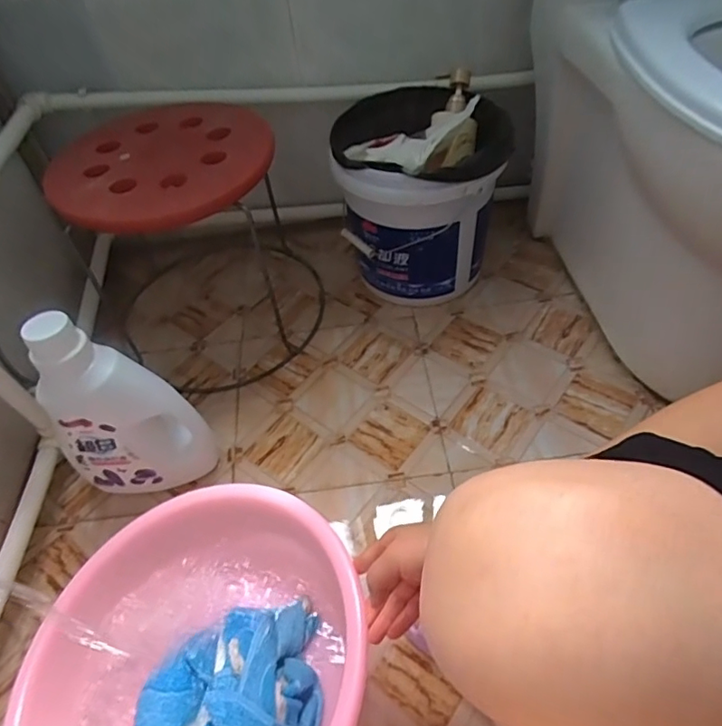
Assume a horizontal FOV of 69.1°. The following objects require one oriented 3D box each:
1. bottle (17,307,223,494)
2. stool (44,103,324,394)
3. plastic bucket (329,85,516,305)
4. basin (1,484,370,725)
[{"bbox_3d":[-0.294,0.065,0.641,0.160,0.286,0.086,3,51,8],"label":"bottle"},{"bbox_3d":[-0.266,-0.198,0.844,0.362,0.316,0.383,-22,52,-13],"label":"stool"},{"bbox_3d":[0.096,-0.272,0.875,0.248,0.294,0.263,-3,50,3],"label":"plastic bucket"},{"bbox_3d":[-0.148,0.290,0.498,0.301,0.122,0.321,32,60,28],"label":"basin"}]

